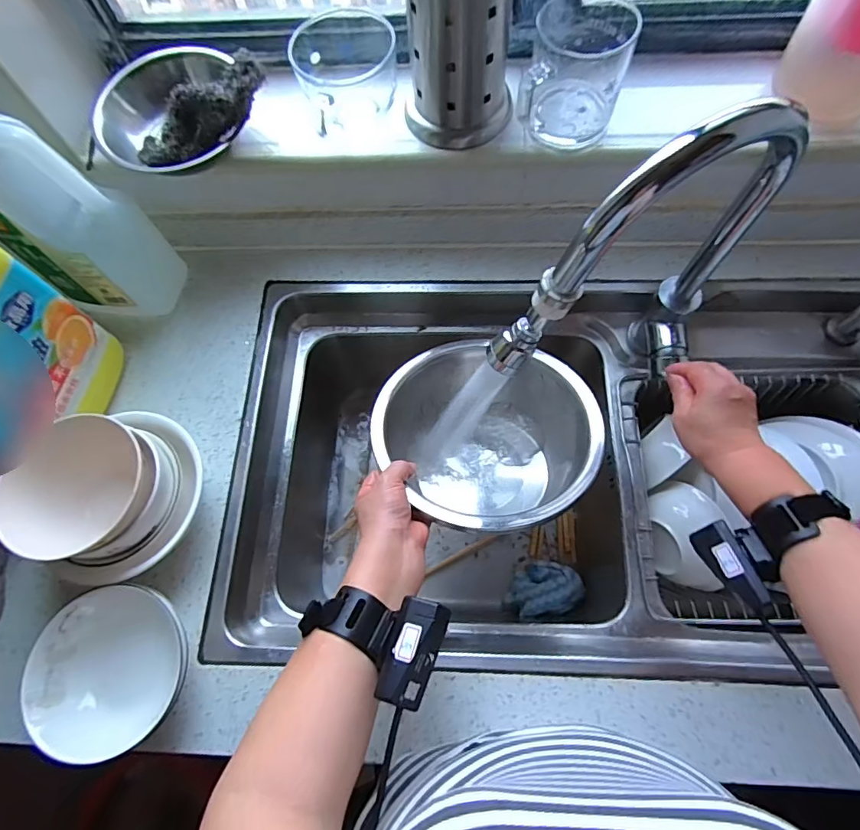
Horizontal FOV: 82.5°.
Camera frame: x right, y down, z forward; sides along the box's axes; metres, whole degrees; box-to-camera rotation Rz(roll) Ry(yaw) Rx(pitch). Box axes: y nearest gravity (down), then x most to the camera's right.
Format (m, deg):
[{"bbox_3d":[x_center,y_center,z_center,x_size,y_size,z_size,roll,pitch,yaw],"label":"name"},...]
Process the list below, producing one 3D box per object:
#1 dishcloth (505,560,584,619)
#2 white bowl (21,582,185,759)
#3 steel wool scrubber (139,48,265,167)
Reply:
[{"bbox_3d":[0.157,0.240,0.679,0.102,0.040,0.069,-10,70,-1],"label":"dishcloth"},{"bbox_3d":[-0.283,0.230,0.452,0.133,0.057,0.132,-1,70,3],"label":"white bowl"},{"bbox_3d":[-0.237,-0.307,0.501,0.168,0.047,0.053,-14,67,28],"label":"steel wool scrubber"}]

